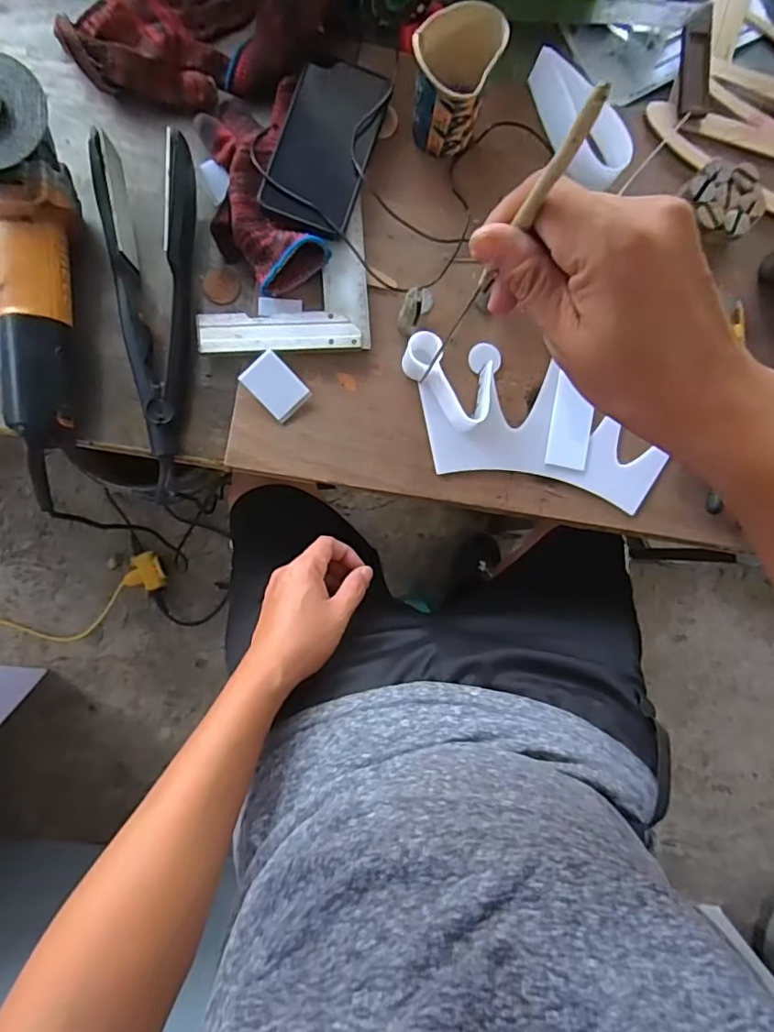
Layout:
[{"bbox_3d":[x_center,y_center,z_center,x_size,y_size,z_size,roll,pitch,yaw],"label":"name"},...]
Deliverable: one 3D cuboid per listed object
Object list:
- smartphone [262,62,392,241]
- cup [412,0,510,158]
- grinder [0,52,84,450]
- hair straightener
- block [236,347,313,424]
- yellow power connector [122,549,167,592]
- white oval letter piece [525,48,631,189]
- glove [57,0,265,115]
[{"bbox_3d":[-0.054,-0.339,0.509,0.080,0.014,0.167,17,81,-5],"label":"smartphone"},{"bbox_3d":[0.056,-0.376,0.493,0.071,0.086,0.081,25,85,-4],"label":"cup"},{"bbox_3d":[-0.293,-0.205,0.454,0.079,0.079,0.286,-8,89,-6],"label":"grinder"},{"bbox_3d":[-0.207,-0.184,0.492,0.076,0.055,0.272,0,88,-6],"label":"hair straightener"},{"bbox_3d":[-0.099,-0.116,0.504,0.039,0.009,0.055,-44,93,-6],"label":"block"},{"bbox_3d":[-0.512,0.120,1.184,0.088,0.038,0.082,-18,90,-6],"label":"yellow power connector"},{"bbox_3d":[0.183,-0.376,0.535,0.049,0.034,0.132,-31,91,-6],"label":"white oval letter piece"},{"bbox_3d":[-0.205,-0.457,0.523,0.134,0.040,0.166,23,86,-5],"label":"glove"}]

